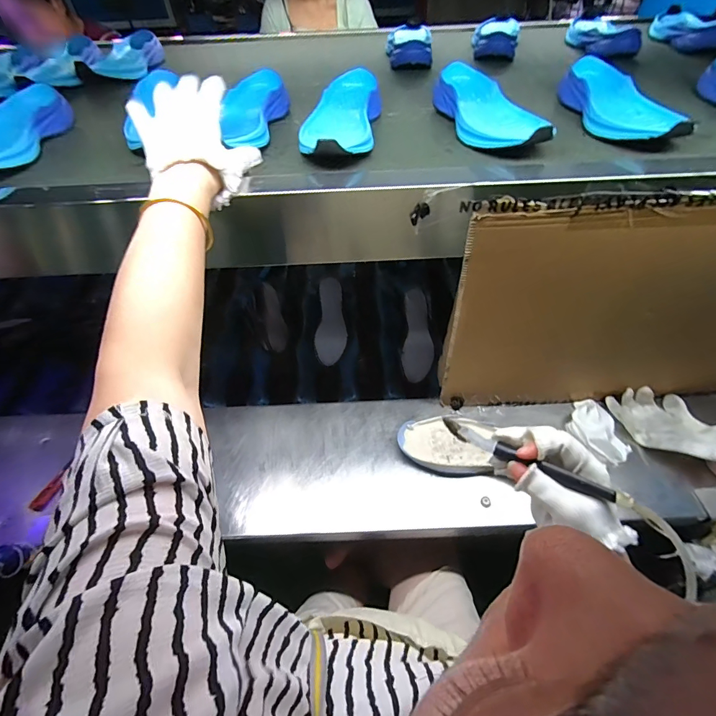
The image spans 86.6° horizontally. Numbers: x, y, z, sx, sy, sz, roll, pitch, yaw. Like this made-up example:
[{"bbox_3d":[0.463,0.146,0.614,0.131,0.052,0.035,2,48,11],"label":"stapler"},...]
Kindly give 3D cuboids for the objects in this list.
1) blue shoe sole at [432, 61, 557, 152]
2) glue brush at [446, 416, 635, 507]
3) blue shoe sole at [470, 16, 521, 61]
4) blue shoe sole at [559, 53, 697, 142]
[{"bbox_3d":[0.168,-0.323,0.493,0.091,0.048,0.222,-12,50,-7],"label":"blue shoe sole"},{"bbox_3d":[0.157,0.094,0.352,0.163,0.024,0.016,20,53,29],"label":"glue brush"},{"bbox_3d":[0.277,-0.653,0.770,0.091,0.037,0.224,11,51,13],"label":"blue shoe sole"},{"bbox_3d":[0.341,-0.333,0.498,0.085,0.048,0.222,-3,49,1],"label":"blue shoe sole"}]

